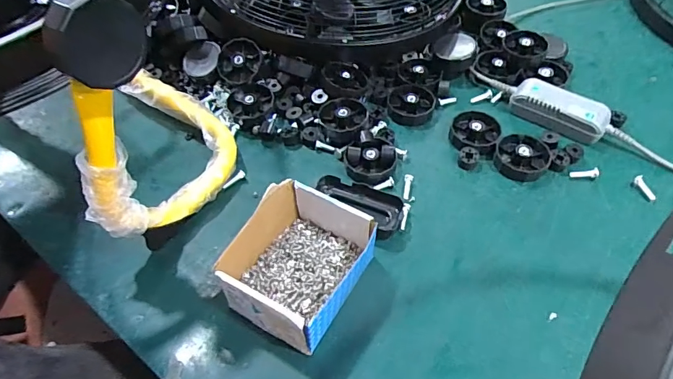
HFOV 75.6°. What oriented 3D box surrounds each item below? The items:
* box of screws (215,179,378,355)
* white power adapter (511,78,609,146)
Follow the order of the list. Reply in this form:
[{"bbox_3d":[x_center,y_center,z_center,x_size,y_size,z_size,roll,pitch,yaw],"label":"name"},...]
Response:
[{"bbox_3d":[-0.035,0.073,0.444,0.120,0.069,0.151,21,56,16],"label":"box of screws"},{"bbox_3d":[0.305,-0.109,0.592,0.129,0.034,0.057,32,59,23],"label":"white power adapter"}]

